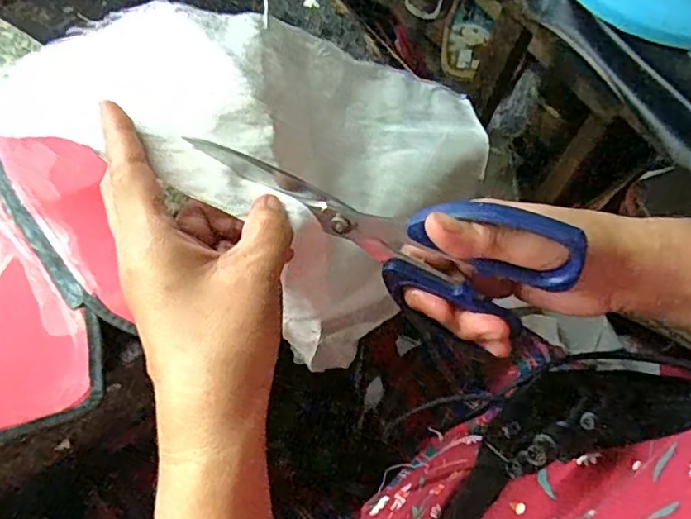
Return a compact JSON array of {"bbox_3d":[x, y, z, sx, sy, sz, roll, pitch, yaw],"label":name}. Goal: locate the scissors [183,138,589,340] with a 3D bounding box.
[{"bbox_3d":[0.013,-0.016,0.272,0.177,0.062,0.026,20,64,5],"label":"scissors"}]

